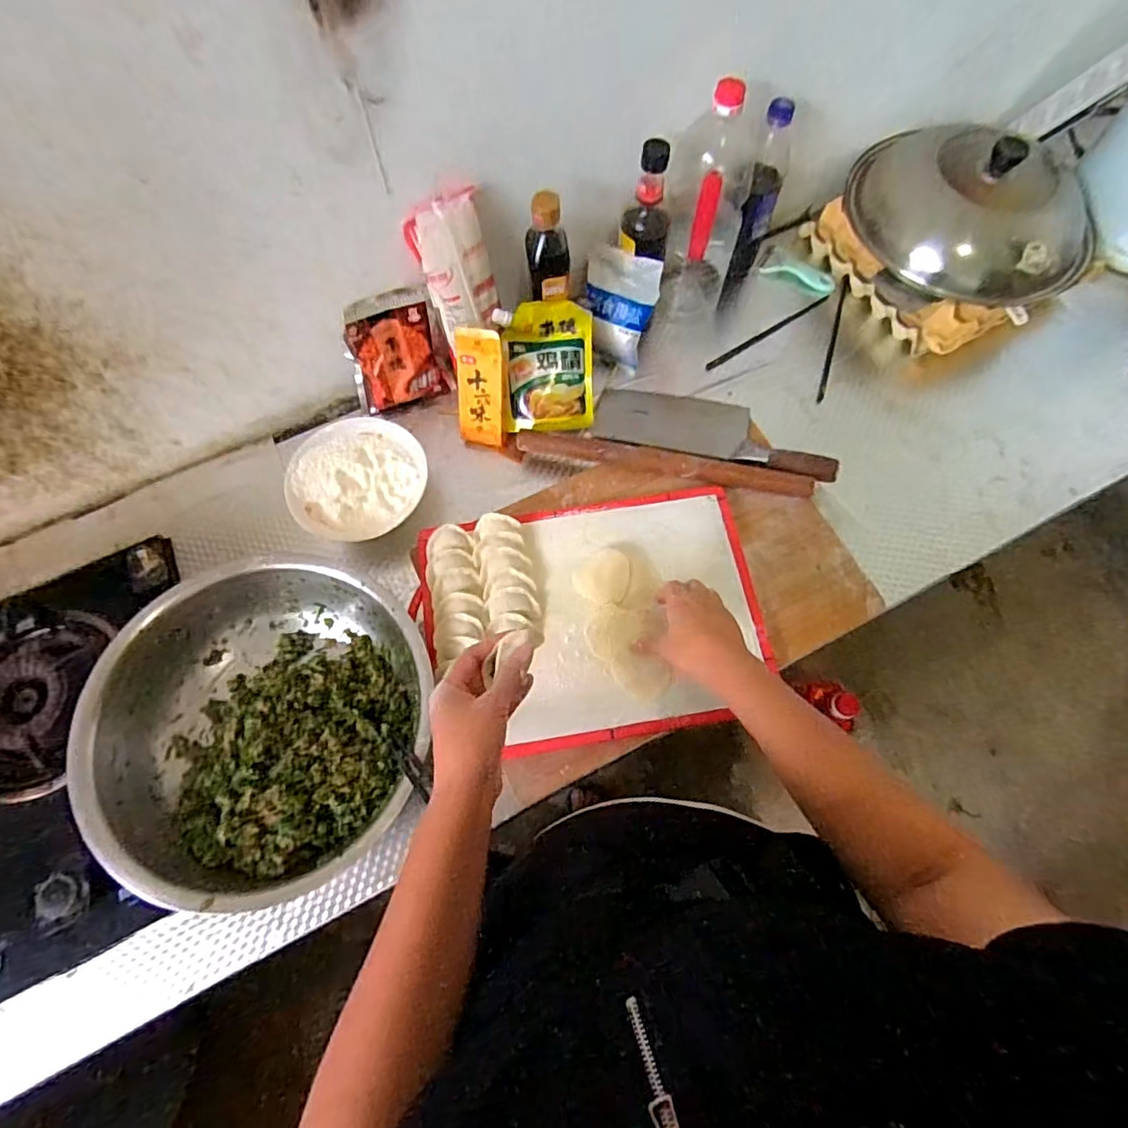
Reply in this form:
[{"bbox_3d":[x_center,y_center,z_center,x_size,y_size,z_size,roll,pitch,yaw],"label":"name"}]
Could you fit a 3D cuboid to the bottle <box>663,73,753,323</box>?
[{"bbox_3d":[0.184,-0.460,0.753,0.109,0.277,0.102,13,70,5],"label":"bottle"}]

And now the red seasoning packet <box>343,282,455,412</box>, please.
[{"bbox_3d":[-0.223,-0.287,0.769,0.129,0.149,0.022,-19,44,-14],"label":"red seasoning packet"}]

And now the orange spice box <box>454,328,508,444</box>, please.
[{"bbox_3d":[-0.107,-0.226,0.737,0.064,0.153,0.024,2,41,0],"label":"orange spice box"}]

